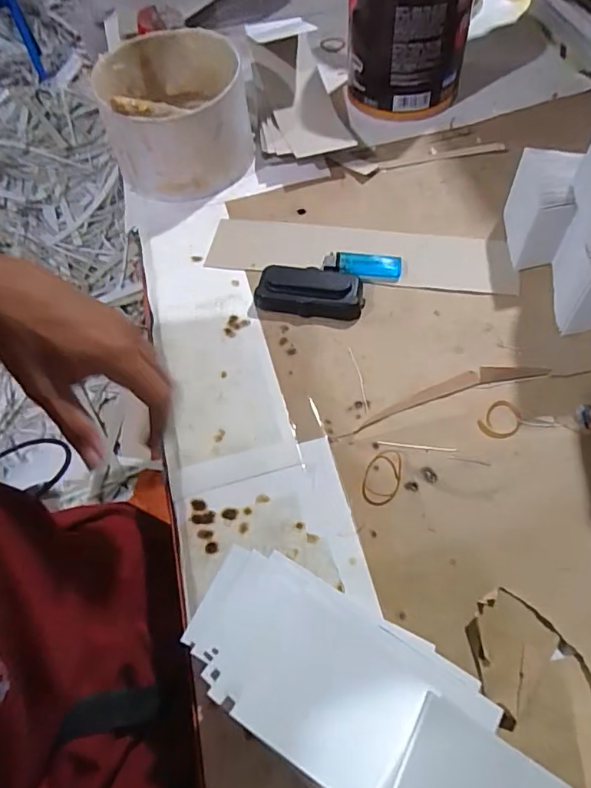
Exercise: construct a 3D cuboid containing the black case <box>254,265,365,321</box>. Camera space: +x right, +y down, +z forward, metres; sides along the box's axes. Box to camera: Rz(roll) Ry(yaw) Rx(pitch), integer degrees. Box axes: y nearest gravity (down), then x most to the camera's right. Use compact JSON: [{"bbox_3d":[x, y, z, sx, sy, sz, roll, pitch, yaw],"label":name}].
[{"bbox_3d":[0.014,-0.104,0.515,0.105,0.026,0.049,11,62,11],"label":"black case"}]

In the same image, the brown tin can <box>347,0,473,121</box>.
[{"bbox_3d":[0.140,-0.461,0.637,0.140,0.150,0.162,4,61,7],"label":"brown tin can"}]

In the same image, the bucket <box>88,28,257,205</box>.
[{"bbox_3d":[-0.141,-0.333,0.611,0.152,0.105,0.164,-2,60,3],"label":"bucket"}]

